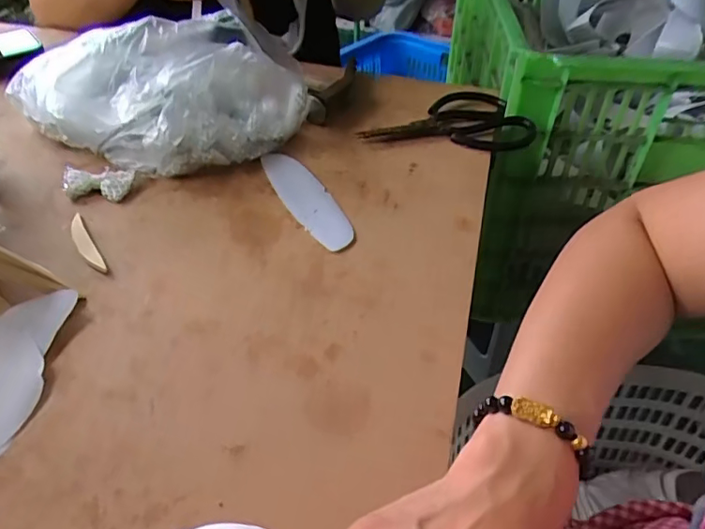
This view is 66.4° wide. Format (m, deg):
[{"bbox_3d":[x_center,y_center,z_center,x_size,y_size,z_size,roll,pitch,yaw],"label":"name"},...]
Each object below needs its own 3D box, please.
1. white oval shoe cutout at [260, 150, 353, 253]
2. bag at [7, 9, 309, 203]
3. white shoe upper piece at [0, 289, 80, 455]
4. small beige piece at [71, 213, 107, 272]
[{"bbox_3d":[-0.041,-0.059,0.469,0.038,0.010,0.139,-17,46,-22],"label":"white oval shoe cutout"},{"bbox_3d":[-0.160,-0.147,0.476,0.221,0.105,0.104,-20,47,-24],"label":"bag"},{"bbox_3d":[-0.213,0.061,0.320,0.059,0.012,0.112,0,42,-4],"label":"white shoe upper piece"},{"bbox_3d":[-0.203,-0.016,0.406,0.013,0.006,0.071,-24,49,-27],"label":"small beige piece"}]

